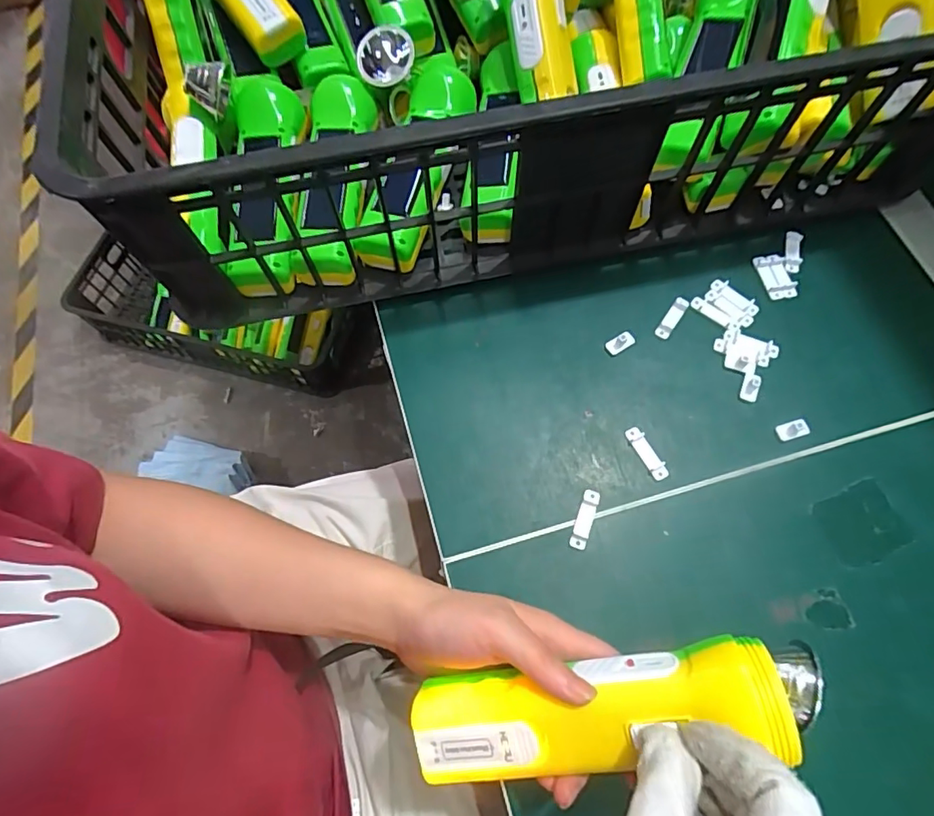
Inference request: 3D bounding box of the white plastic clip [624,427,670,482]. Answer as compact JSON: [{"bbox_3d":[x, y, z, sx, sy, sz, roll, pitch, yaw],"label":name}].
[{"bbox_3d":[0.117,0.029,0.341,0.011,0.004,0.038,-28,71,-10],"label":"white plastic clip"}]

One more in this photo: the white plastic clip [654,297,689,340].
[{"bbox_3d":[0.148,-0.065,0.377,0.010,0.004,0.036,35,73,13],"label":"white plastic clip"}]

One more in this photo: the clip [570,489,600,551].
[{"bbox_3d":[0.073,0.069,0.326,0.010,0.004,0.038,20,70,8],"label":"clip"}]

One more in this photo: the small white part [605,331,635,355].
[{"bbox_3d":[0.108,-0.046,0.370,0.020,0.006,0.011,-29,71,-11],"label":"small white part"}]

